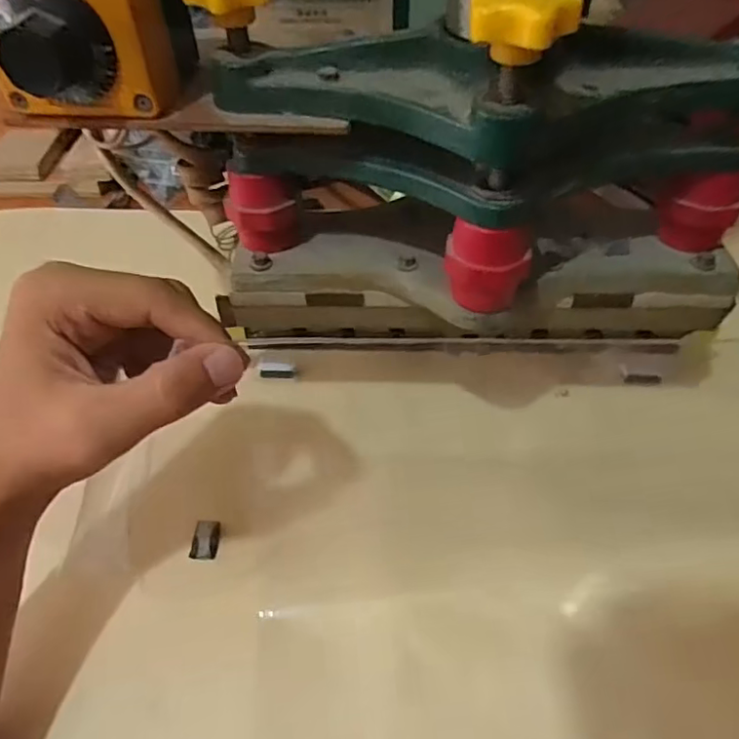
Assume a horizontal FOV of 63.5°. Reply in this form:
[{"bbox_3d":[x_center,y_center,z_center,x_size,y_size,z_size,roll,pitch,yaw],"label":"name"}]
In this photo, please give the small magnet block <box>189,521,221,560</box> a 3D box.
[{"bbox_3d":[-0.091,0.094,0.332,0.014,0.004,0.022,2,47,3],"label":"small magnet block"}]

